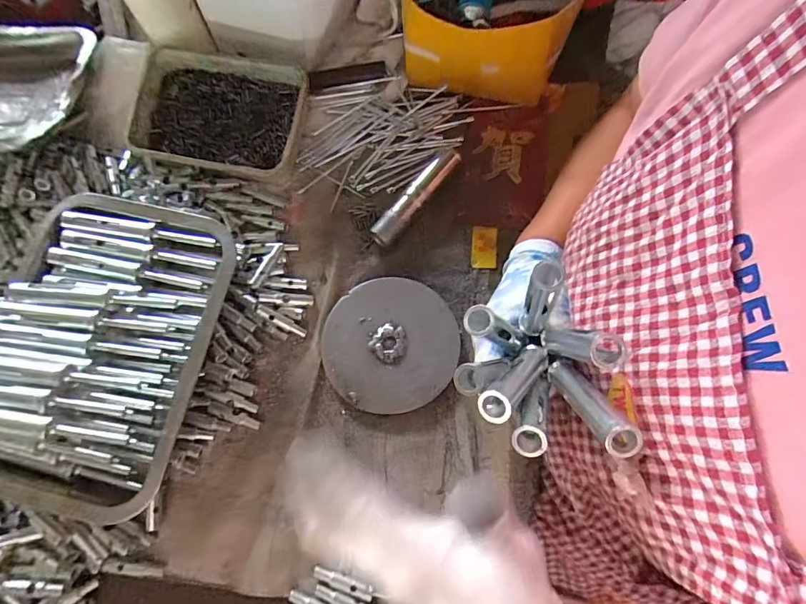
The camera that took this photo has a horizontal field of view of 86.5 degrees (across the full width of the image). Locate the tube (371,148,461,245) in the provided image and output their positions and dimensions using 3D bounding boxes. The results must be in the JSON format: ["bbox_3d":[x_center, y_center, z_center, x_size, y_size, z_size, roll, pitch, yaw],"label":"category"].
[{"bbox_3d":[0.013,-0.107,0.442,0.020,0.026,0.121,40,79,8],"label":"tube"}]

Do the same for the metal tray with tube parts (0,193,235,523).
[{"bbox_3d":[-0.262,0.034,0.370,0.180,0.072,0.266,12,74,5],"label":"metal tray with tube parts"}]

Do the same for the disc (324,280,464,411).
[{"bbox_3d":[-0.011,0.038,0.402,0.124,0.009,0.123,-6,76,-2],"label":"disc"}]

